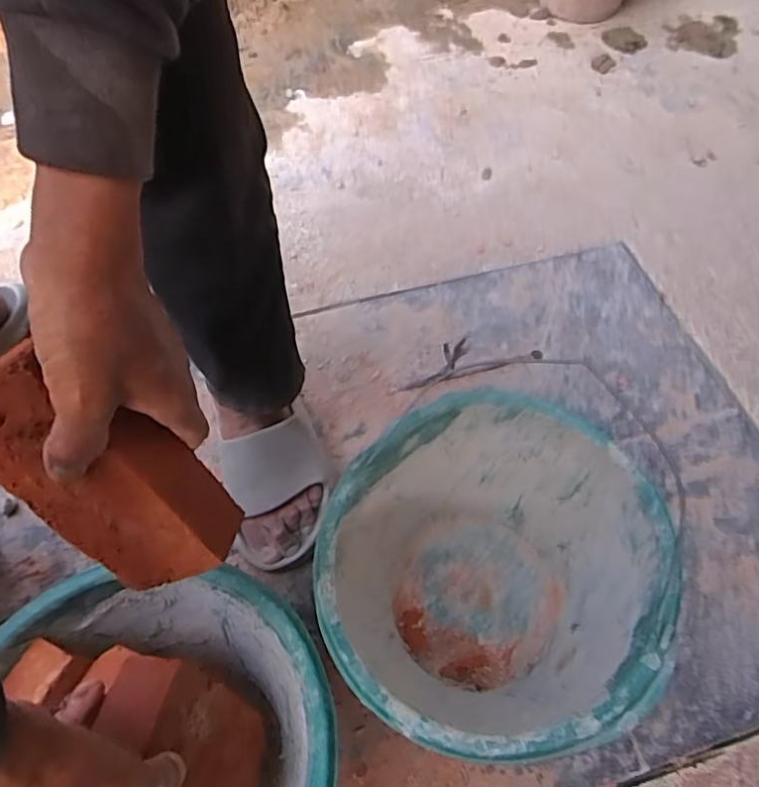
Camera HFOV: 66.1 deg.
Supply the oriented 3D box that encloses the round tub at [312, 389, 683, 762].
[{"bbox_3d":[0.092,0.167,0.521,0.265,0.192,0.254,1,57,-2],"label":"round tub"}]

